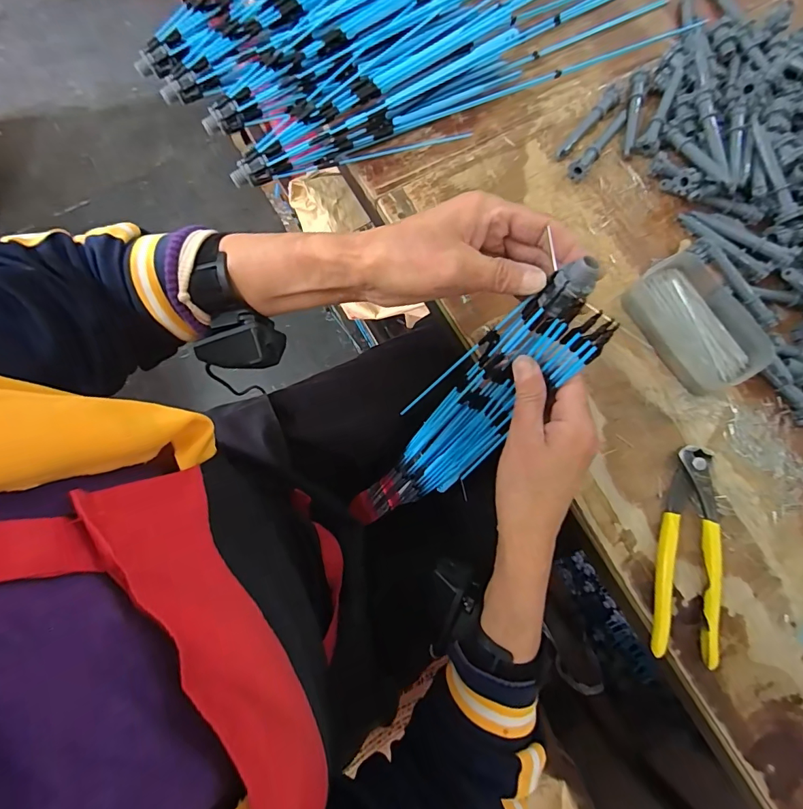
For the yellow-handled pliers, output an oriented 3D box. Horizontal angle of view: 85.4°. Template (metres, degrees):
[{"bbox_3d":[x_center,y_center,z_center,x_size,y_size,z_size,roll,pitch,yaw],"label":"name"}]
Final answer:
[{"bbox_3d":[0.229,0.116,0.351,0.046,0.014,0.162,9,78,1],"label":"yellow-handled pliers"}]

